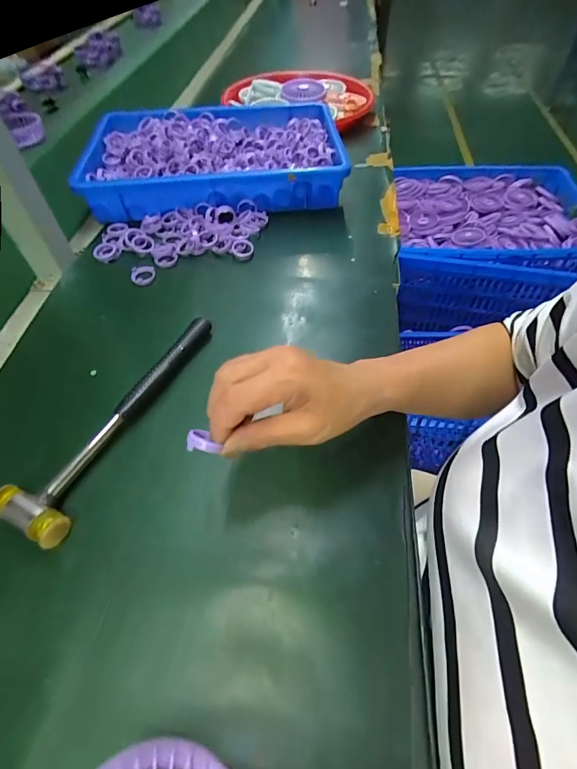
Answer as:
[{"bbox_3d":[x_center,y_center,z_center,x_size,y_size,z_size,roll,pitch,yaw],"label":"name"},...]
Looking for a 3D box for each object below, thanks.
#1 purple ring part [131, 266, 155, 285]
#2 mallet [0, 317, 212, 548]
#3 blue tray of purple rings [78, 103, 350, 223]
[{"bbox_3d":[-0.174,-0.131,0.465,0.027,0.005,0.031,-9,54,-5],"label":"purple ring part"},{"bbox_3d":[-0.145,0.024,0.349,0.060,0.025,0.234,22,57,17],"label":"mallet"},{"bbox_3d":[-0.104,-0.335,0.576,0.340,0.066,0.230,-4,53,-2],"label":"blue tray of purple rings"}]

